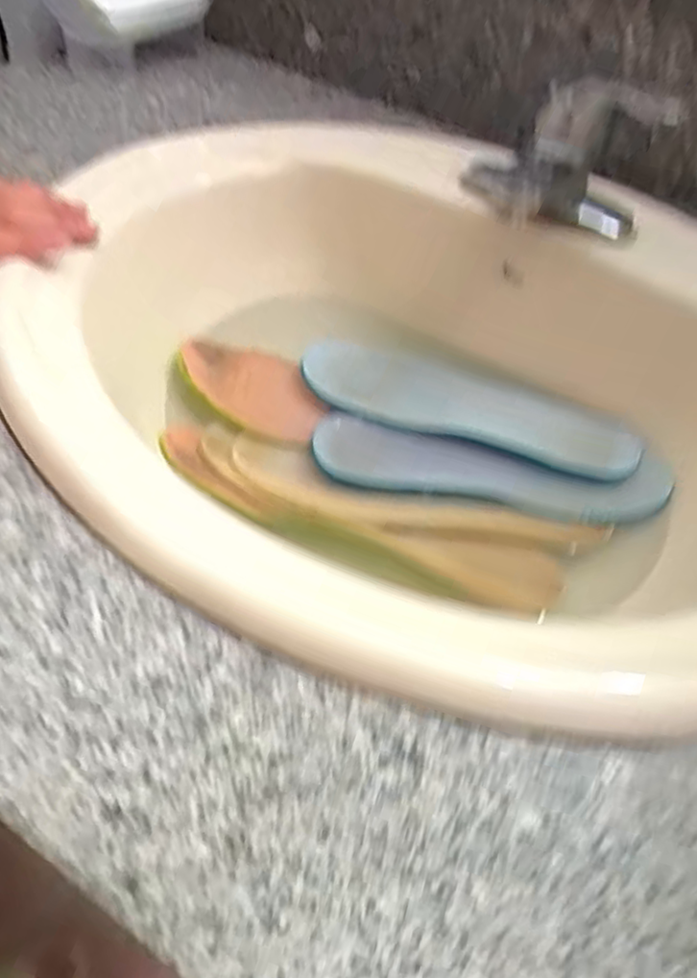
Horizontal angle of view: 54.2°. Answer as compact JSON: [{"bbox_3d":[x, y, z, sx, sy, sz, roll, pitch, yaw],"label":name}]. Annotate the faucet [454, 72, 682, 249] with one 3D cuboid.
[{"bbox_3d":[0.137,-0.221,0.454,0.141,0.092,0.099,28,52,16],"label":"faucet"}]

